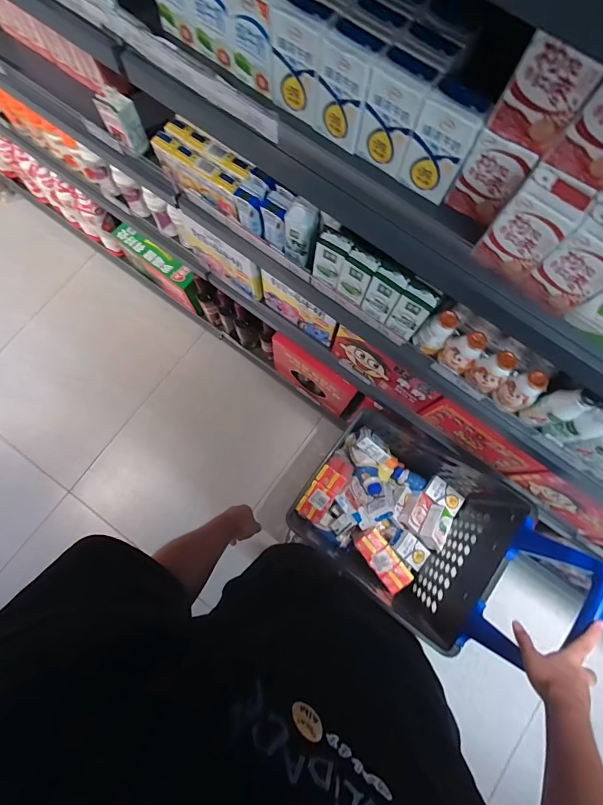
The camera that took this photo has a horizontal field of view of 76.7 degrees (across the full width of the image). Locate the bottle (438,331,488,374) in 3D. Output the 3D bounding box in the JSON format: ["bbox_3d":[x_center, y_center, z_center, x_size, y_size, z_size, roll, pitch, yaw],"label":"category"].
[{"bbox_3d":[0.280,-0.087,0.664,0.050,0.081,0.056,-38,82,-8],"label":"bottle"}]

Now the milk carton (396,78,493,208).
[{"bbox_3d":[0.160,-0.295,0.437,0.063,0.111,0.036,31,80,5],"label":"milk carton"}]

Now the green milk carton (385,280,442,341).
[{"bbox_3d":[0.190,-0.158,0.659,0.056,0.109,0.044,33,80,5],"label":"green milk carton"}]

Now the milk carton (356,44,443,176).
[{"bbox_3d":[0.109,-0.333,0.447,0.065,0.103,0.044,36,80,6],"label":"milk carton"}]

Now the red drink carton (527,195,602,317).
[{"bbox_3d":[0.301,-0.153,0.409,0.064,0.099,0.059,37,80,6],"label":"red drink carton"}]

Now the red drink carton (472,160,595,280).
[{"bbox_3d":[0.250,-0.192,0.414,0.068,0.097,0.052,38,80,6],"label":"red drink carton"}]

